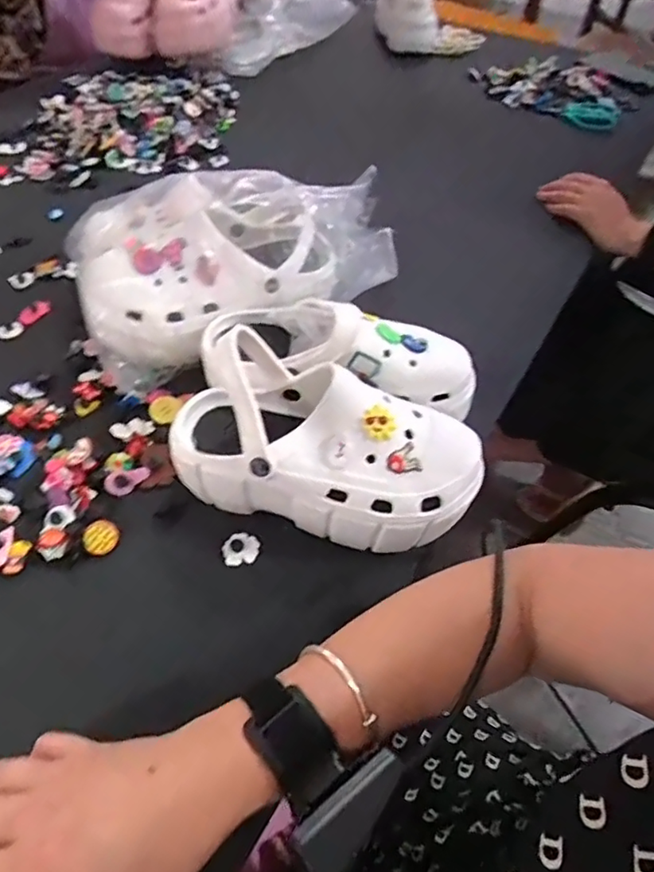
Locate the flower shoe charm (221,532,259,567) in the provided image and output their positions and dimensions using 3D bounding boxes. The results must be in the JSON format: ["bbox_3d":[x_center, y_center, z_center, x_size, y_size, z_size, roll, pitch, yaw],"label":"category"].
[{"bbox_3d":[-0.070,0.092,0.466,0.029,0.010,0.024,-16,54,-15],"label":"flower shoe charm"}]

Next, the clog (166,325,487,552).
[{"bbox_3d":[-0.002,0.010,0.460,0.248,0.118,0.098,12,52,7],"label":"clog"}]

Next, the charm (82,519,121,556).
[{"bbox_3d":[-0.184,0.083,0.466,0.024,0.012,0.028,36,58,23],"label":"charm"}]

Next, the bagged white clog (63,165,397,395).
[{"bbox_3d":[-0.093,-0.212,0.623,0.357,0.138,0.221,-24,57,-20],"label":"bagged white clog"}]

